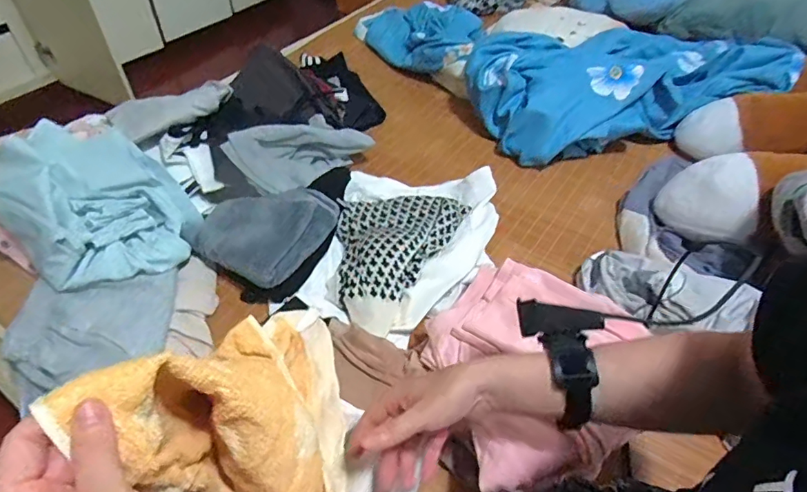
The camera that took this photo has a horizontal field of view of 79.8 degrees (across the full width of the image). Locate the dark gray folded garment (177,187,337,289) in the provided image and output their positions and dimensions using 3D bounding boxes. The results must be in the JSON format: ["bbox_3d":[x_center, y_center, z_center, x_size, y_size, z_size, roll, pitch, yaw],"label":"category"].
[{"bbox_3d":[-0.218,-0.035,0.751,0.194,0.059,0.172,25,52,20],"label":"dark gray folded garment"}]

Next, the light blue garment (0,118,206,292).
[{"bbox_3d":[-0.470,-0.065,0.726,0.286,0.110,0.221,27,53,22],"label":"light blue garment"}]

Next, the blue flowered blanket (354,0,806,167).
[{"bbox_3d":[0.374,-0.508,1.185,0.741,0.137,0.792,-18,51,-18],"label":"blue flowered blanket"}]

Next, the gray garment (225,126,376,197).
[{"bbox_3d":[-0.177,-0.172,0.881,0.261,0.103,0.090,-27,54,-24],"label":"gray garment"}]

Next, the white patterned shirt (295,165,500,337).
[{"bbox_3d":[0.004,-0.009,0.771,0.264,0.077,0.344,12,48,9],"label":"white patterned shirt"}]

